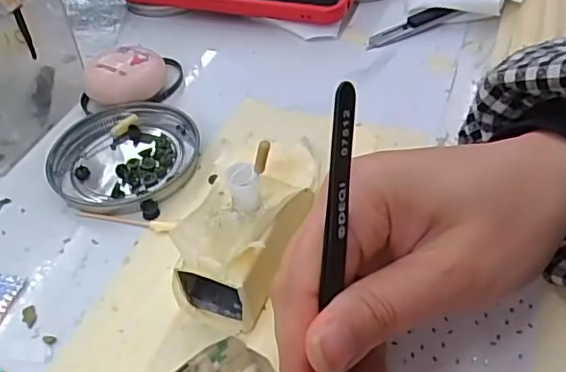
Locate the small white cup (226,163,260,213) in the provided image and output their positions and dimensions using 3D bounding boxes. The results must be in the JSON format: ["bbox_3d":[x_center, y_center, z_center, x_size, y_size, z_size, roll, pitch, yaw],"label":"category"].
[{"bbox_3d":[-0.016,0.001,0.240,0.012,0.018,0.011,-4,45,4],"label":"small white cup"}]

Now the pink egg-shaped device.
[{"bbox_3d":[-0.093,-0.064,0.353,0.047,0.024,0.034,-22,48,-15],"label":"pink egg-shaped device"}]

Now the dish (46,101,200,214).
[{"bbox_3d":[-0.086,-0.016,0.319,0.077,0.009,0.077,-3,46,3],"label":"dish"}]

